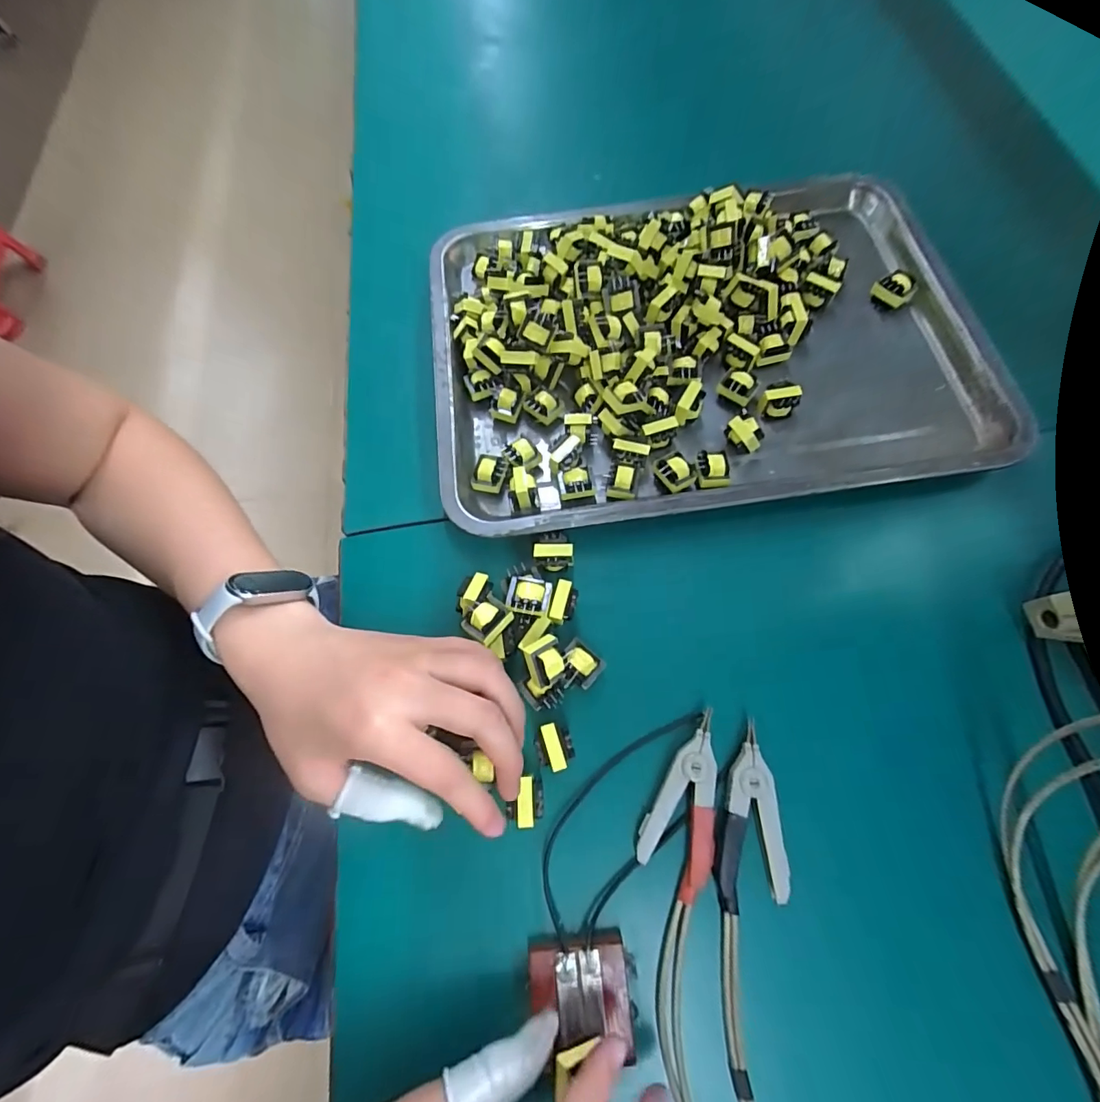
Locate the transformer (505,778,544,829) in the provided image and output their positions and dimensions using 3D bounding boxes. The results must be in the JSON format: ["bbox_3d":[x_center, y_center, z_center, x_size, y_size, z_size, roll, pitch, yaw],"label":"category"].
[{"bbox_3d":[-0.013,0.136,0.267,0.019,0.015,0.024,-2,70,-1],"label":"transformer"}]

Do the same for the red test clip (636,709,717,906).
[{"bbox_3d":[0.071,0.138,0.273,0.038,0.017,0.093,6,71,6],"label":"red test clip"}]

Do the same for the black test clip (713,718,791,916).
[{"bbox_3d":[0.105,0.143,0.266,0.035,0.012,0.087,-1,70,3],"label":"black test clip"}]

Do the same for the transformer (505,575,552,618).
[{"bbox_3d":[-0.013,0.027,0.292,0.025,0.021,0.022,6,71,5],"label":"transformer"}]

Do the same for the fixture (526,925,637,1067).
[{"bbox_3d":[0.014,0.220,0.246,0.048,0.018,0.045,-4,70,-2],"label":"fixture"}]

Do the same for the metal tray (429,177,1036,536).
[{"bbox_3d":[0.110,-0.166,0.358,0.396,0.034,0.282,-7,70,1],"label":"metal tray"}]

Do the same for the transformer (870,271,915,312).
[{"bbox_3d":[0.263,-0.200,0.381,0.024,0.024,0.021,41,77,16],"label":"transformer"}]

